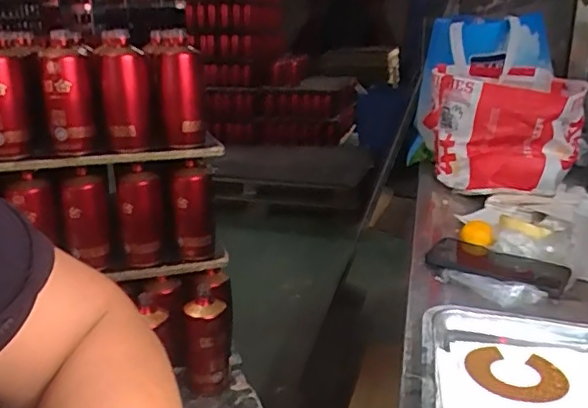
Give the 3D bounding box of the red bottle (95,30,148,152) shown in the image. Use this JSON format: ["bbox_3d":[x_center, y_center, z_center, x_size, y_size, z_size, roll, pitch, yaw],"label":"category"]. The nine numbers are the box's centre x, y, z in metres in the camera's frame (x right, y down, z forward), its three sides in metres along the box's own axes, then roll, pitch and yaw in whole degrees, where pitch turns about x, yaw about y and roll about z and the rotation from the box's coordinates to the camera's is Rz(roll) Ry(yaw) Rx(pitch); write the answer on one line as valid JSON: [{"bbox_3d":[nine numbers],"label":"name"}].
[{"bbox_3d":[-0.307,-0.202,1.048,0.081,0.193,0.077,-3,16,-12],"label":"red bottle"}]

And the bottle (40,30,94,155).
[{"bbox_3d":[-0.400,-0.190,1.015,0.081,0.190,0.066,-5,16,-17],"label":"bottle"}]

